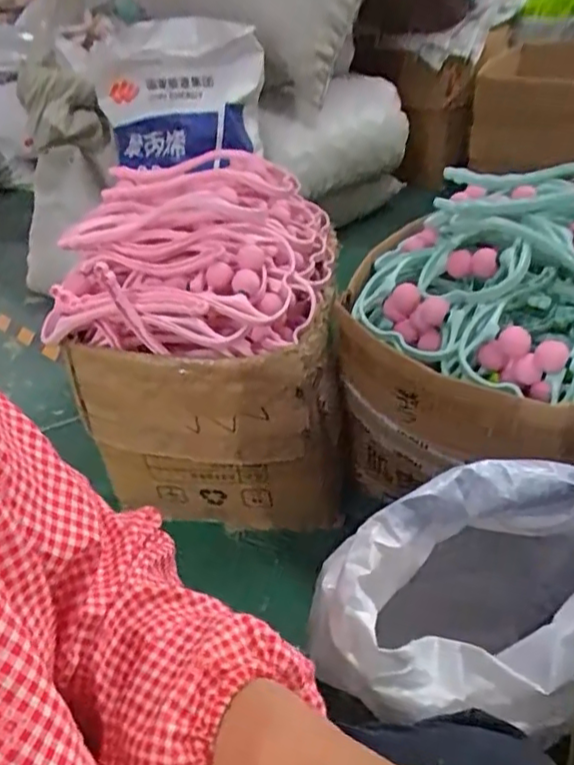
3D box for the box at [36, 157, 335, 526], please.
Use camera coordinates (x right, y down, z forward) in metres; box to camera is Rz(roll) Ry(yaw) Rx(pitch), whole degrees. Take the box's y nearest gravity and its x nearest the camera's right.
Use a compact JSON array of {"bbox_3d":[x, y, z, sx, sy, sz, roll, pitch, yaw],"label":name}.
[{"bbox_3d":[-0.146,-0.065,1.166,0.468,0.545,0.466,0,37,8],"label":"box"}]

